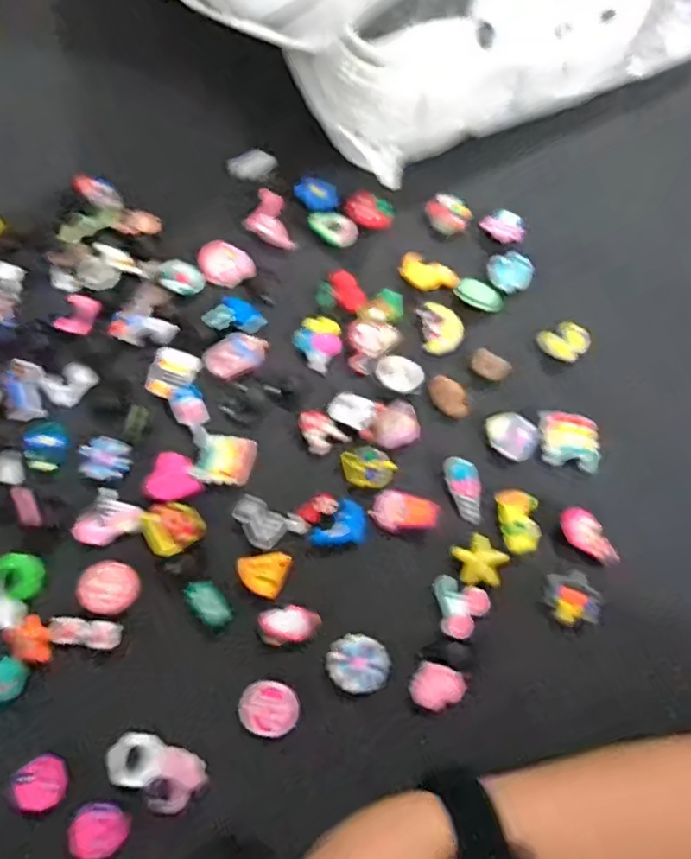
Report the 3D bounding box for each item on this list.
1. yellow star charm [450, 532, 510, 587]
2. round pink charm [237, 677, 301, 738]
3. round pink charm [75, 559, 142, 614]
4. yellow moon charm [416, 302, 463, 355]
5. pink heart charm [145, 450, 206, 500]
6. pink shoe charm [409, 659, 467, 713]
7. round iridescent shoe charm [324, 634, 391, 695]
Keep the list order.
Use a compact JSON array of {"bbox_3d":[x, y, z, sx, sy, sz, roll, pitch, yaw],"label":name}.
[{"bbox_3d":[0.072,0.072,0.325,0.026,0.006,0.029,-41,76,-14],"label":"yellow star charm"},{"bbox_3d":[-0.038,0.138,0.298,0.029,0.004,0.025,3,71,0],"label":"round pink charm"},{"bbox_3d":[-0.126,0.084,0.321,0.033,0.013,0.027,12,71,3],"label":"round pink charm"},{"bbox_3d":[0.059,-0.063,0.369,0.024,0.006,0.034,-7,71,-4],"label":"yellow moon charm"},{"bbox_3d":[-0.095,0.027,0.336,0.030,0.004,0.028,0,71,-1],"label":"pink heart charm"},{"bbox_3d":[0.047,0.129,0.301,0.026,0.004,0.022,21,72,6],"label":"pink shoe charm"},{"bbox_3d":[0.007,0.119,0.307,0.031,0.005,0.028,-2,71,-2],"label":"round iridescent shoe charm"}]

